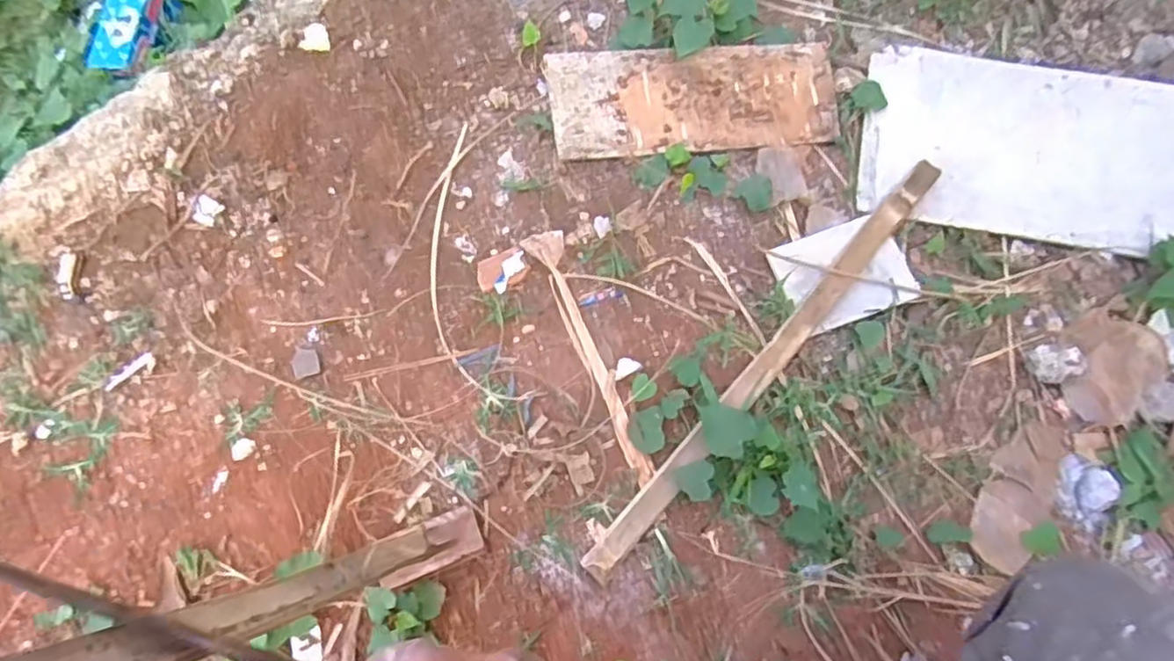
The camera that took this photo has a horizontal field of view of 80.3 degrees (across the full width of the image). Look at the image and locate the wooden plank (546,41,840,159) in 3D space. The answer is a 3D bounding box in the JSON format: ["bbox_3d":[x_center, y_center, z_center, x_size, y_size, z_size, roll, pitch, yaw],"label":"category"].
[{"bbox_3d":[0.141,-0.300,0.901,0.372,0.009,0.136,-7,88,-7],"label":"wooden plank"}]

